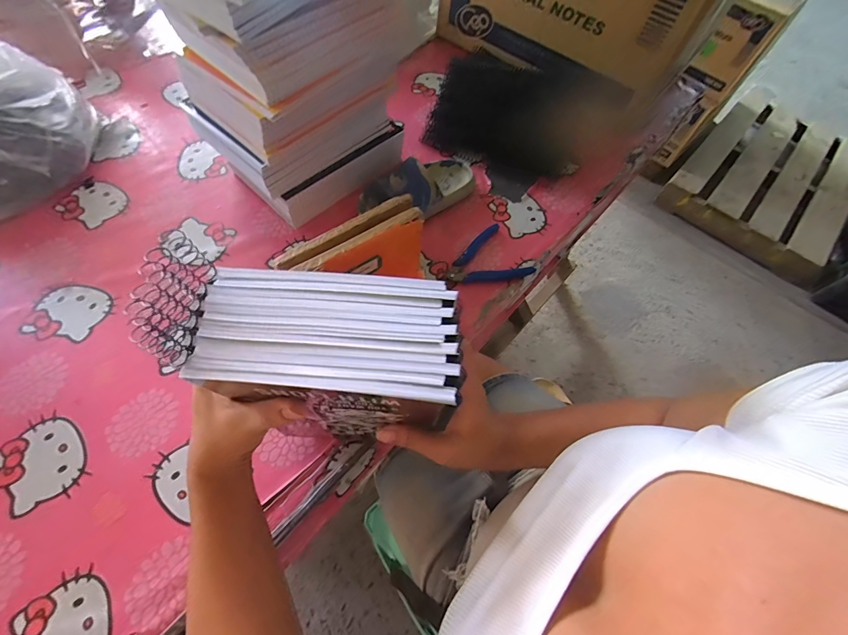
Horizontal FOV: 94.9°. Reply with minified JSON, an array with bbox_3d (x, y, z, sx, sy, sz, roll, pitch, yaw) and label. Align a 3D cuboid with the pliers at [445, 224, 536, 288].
[{"bbox_3d":[0.073,-0.074,0.506,0.108,0.009,0.087,-22,66,-15],"label":"pliers"}]

